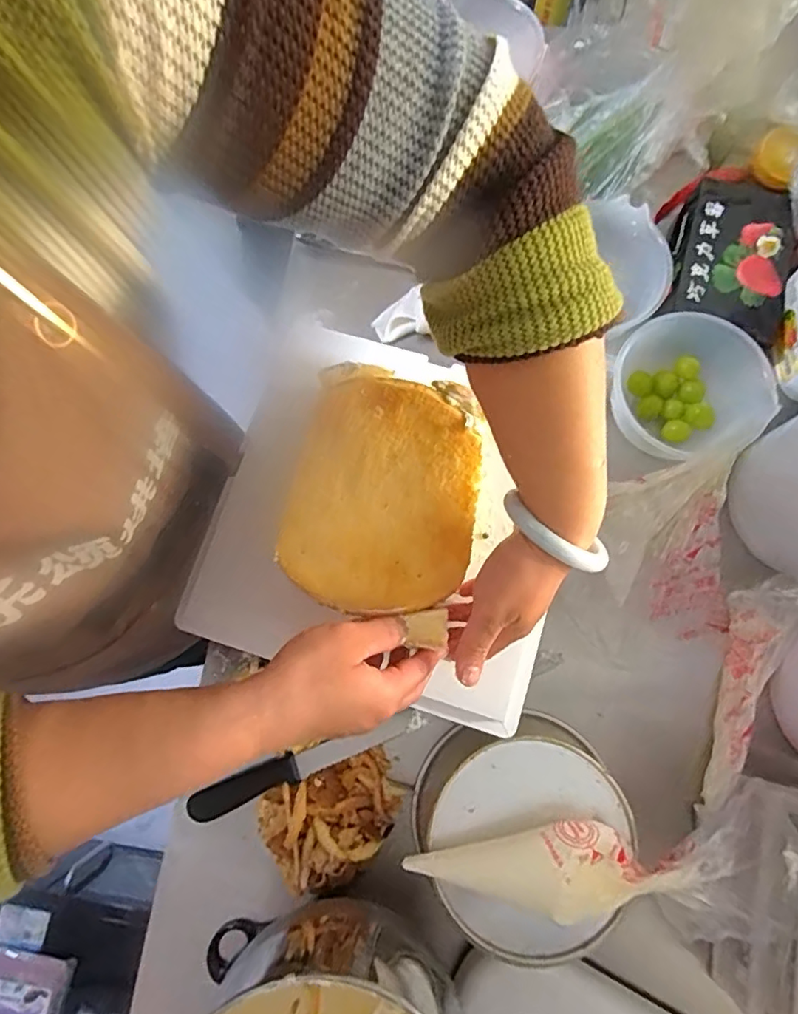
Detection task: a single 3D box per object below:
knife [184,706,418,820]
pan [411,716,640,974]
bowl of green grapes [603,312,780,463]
[{"bbox_3d":[-0.101,0.269,0.577,0.244,0.014,0.036,-22,78,-3],"label":"knife"},{"bbox_3d":[0.107,0.305,0.517,0.180,0.062,0.176,0,78,1],"label":"pan"},{"bbox_3d":[0.315,-0.116,0.603,0.152,0.085,0.153,0,78,1],"label":"bowl of green grapes"}]

